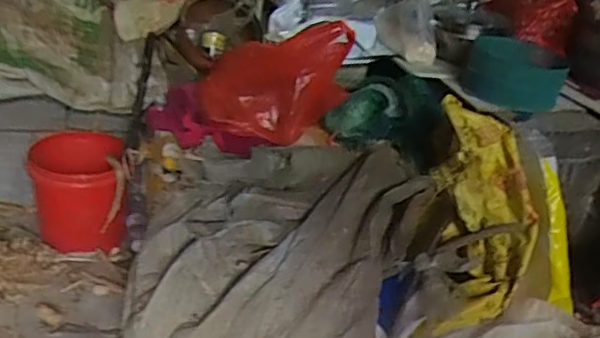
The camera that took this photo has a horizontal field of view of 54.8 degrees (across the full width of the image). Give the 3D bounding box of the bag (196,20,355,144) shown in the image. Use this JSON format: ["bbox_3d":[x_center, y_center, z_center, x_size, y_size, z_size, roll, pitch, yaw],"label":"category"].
[{"bbox_3d":[-0.056,-0.210,1.307,0.315,0.263,0.238,8,28,-1],"label":"bag"}]

